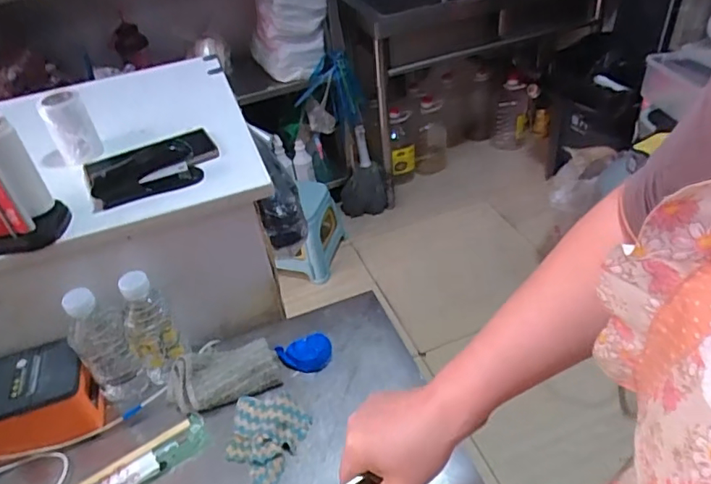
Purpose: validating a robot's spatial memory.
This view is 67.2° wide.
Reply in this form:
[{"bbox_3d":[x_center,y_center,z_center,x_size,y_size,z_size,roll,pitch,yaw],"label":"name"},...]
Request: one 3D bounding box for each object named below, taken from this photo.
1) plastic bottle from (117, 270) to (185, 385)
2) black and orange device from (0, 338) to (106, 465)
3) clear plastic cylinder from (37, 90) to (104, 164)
[{"bbox_3d":[-0.255,0.099,0.655,0.056,0.137,0.056,-26,43,-20],"label":"plastic bottle"},{"bbox_3d":[-0.383,0.187,0.636,0.137,0.079,0.098,-21,42,-15],"label":"black and orange device"},{"bbox_3d":[-0.364,-0.145,0.687,0.052,0.085,0.044,-26,43,-20],"label":"clear plastic cylinder"}]

